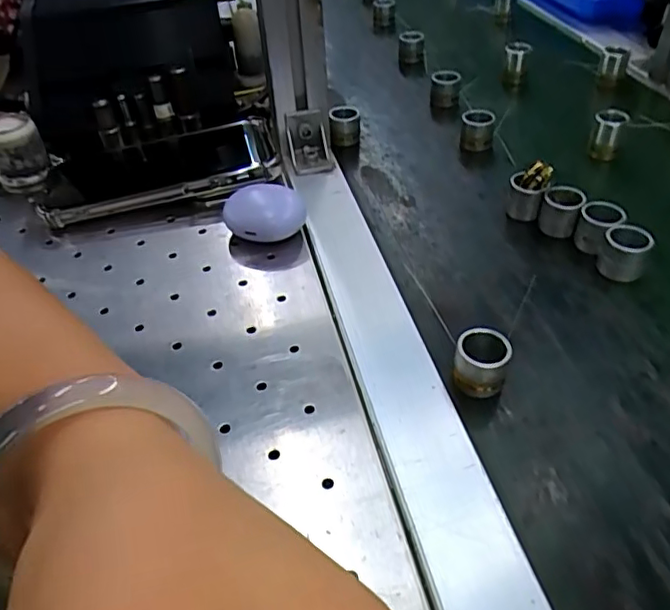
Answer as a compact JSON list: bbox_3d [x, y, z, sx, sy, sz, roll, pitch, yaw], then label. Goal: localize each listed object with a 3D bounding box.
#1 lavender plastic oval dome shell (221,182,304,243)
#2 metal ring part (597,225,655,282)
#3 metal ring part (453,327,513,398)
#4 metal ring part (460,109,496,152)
[{"bbox_3d":[-0.043,-0.058,0.373,0.048,0.025,0.038,-20,46,-18],"label":"lavender plastic oval dome shell"},{"bbox_3d":[0.167,-0.029,0.336,0.024,0.027,0.020,21,47,23],"label":"metal ring part"},{"bbox_3d":[0.071,0.027,0.282,0.024,0.024,0.024,9,44,12],"label":"metal ring part"},{"bbox_3d":[0.110,-0.133,0.447,0.024,0.028,0.021,8,44,11],"label":"metal ring part"}]

